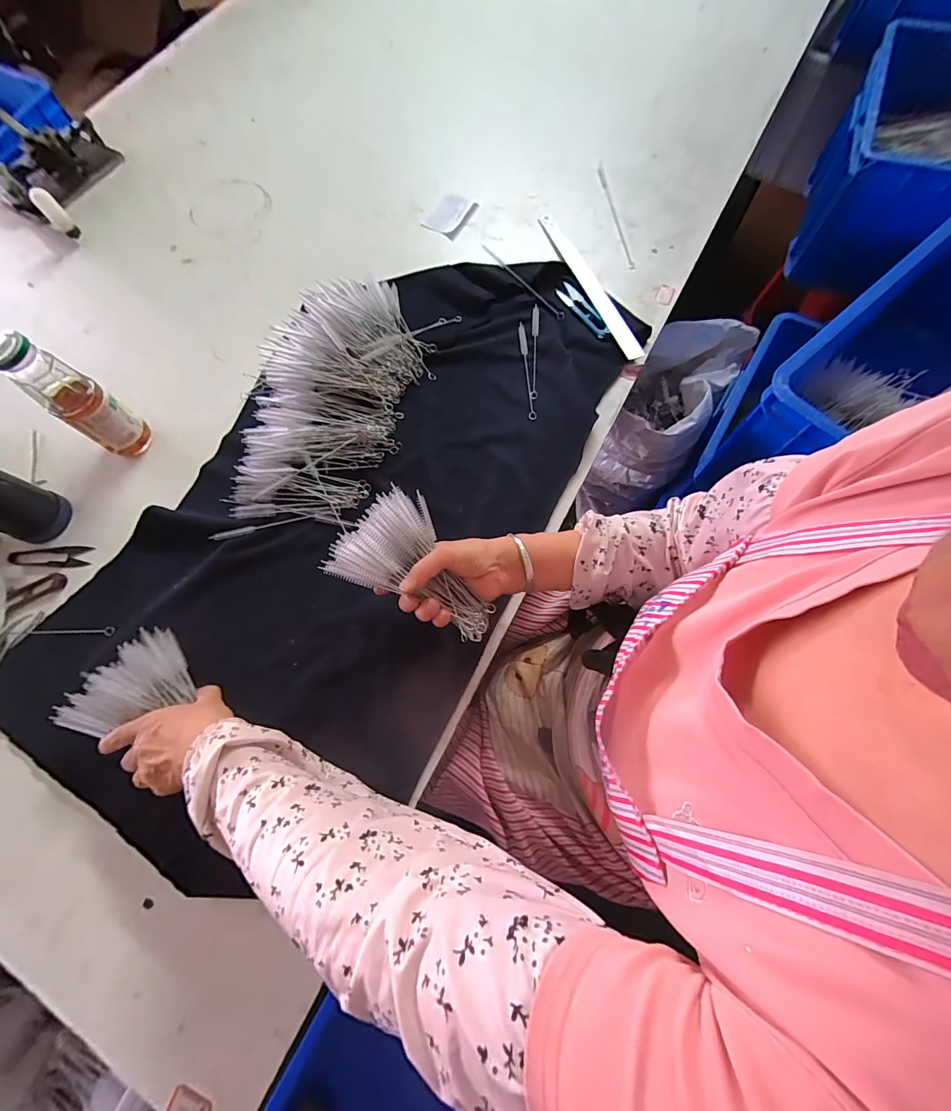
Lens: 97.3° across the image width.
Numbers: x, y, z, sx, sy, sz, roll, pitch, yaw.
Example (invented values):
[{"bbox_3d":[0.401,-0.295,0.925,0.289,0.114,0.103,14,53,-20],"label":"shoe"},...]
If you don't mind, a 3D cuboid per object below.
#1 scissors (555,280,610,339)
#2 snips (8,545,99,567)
[{"bbox_3d":[0.163,-0.371,0.630,0.027,0.008,0.125,-27,73,-6],"label":"scissors"},{"bbox_3d":[-0.541,0.000,0.534,0.098,0.010,0.030,0,72,3],"label":"snips"}]

